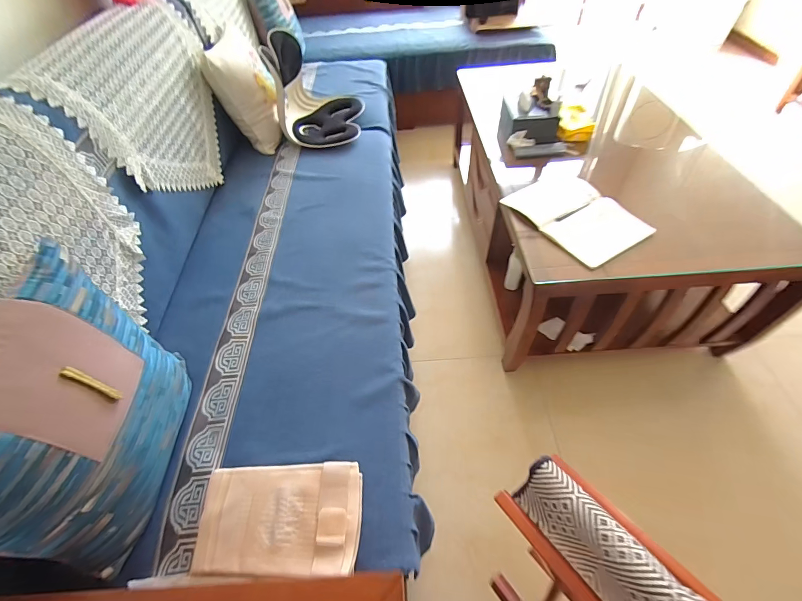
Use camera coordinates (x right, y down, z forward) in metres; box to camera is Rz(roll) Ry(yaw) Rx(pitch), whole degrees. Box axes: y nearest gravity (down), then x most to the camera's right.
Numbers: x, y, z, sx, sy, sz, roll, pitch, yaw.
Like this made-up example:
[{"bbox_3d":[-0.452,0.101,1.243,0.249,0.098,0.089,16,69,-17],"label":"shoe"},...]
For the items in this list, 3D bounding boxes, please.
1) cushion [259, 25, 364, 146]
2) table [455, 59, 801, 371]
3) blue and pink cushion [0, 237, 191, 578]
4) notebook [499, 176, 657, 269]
[{"bbox_3d":[-0.343,-0.868,1.505,0.331,0.301,0.433,-4,52,1],"label":"cushion"},{"bbox_3d":[0.682,-0.494,1.474,0.749,0.502,1.403,-5,52,0],"label":"table"},{"bbox_3d":[-0.519,0.182,0.614,0.128,0.373,0.415,-2,52,2],"label":"blue and pink cushion"},{"bbox_3d":[0.518,-0.264,1.112,0.284,0.038,0.391,-27,55,-16],"label":"notebook"}]

